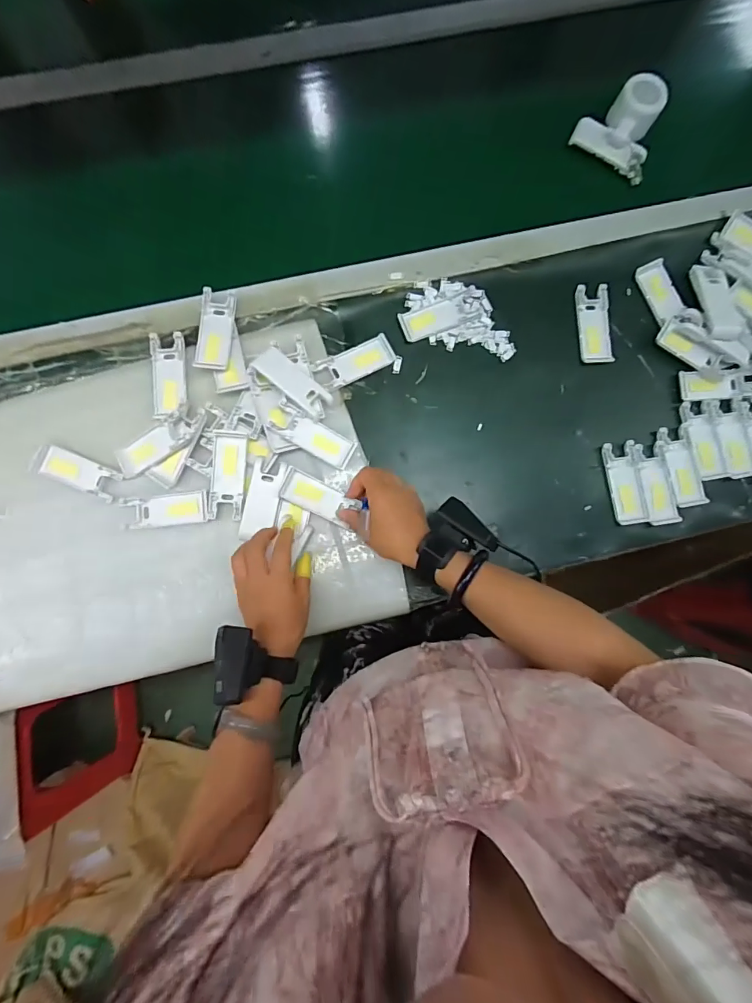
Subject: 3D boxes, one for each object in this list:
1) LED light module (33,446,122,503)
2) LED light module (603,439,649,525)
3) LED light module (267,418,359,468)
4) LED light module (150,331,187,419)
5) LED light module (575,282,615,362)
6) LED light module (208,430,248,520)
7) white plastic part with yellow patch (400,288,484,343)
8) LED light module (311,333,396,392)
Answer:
[{"bbox_3d":[-0.360,-0.035,0.540,0.103,0.006,0.037,22,85,0],"label":"LED light module"},{"bbox_3d":[0.321,-0.024,0.574,0.039,0.007,0.105,-9,86,-2],"label":"LED light module"},{"bbox_3d":[-0.074,-0.077,0.545,0.097,0.009,0.037,26,85,0],"label":"LED light module"},{"bbox_3d":[-0.254,-0.153,0.546,0.040,0.014,0.102,-4,86,-2],"label":"LED light module"},{"bbox_3d":[0.291,-0.234,0.591,0.043,0.008,0.107,-3,86,-2],"label":"LED light module"},{"bbox_3d":[-0.176,-0.032,0.535,0.038,0.011,0.104,4,86,-1],"label":"LED light module"},{"bbox_3d":[0.083,-0.241,0.582,0.102,0.005,0.039,-20,86,-3],"label":"white plastic part with yellow patch"},{"bbox_3d":[-0.025,-0.178,0.571,0.100,0.010,0.039,-29,87,-3],"label":"LED light module"}]

